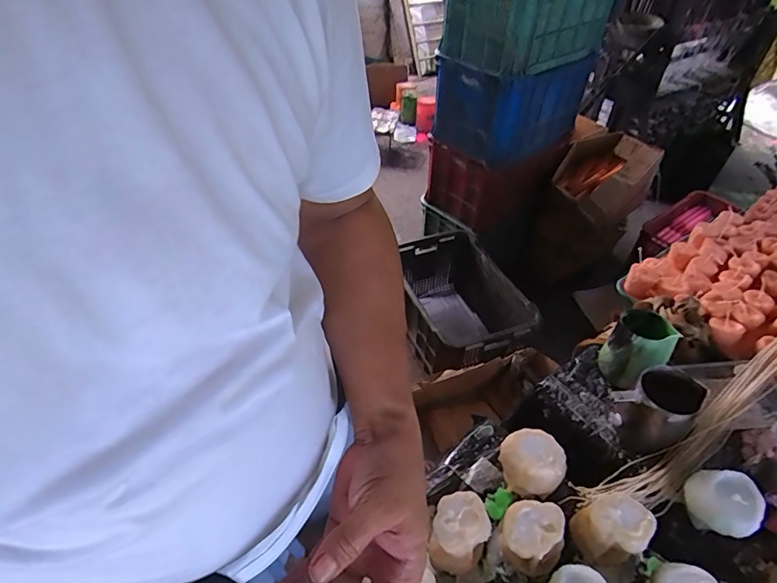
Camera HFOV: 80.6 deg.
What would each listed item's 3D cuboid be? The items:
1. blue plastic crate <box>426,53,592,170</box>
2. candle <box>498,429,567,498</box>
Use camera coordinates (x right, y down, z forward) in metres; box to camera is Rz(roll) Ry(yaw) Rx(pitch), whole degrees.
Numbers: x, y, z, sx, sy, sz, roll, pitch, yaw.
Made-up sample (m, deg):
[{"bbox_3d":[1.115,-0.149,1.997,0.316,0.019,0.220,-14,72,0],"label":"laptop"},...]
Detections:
[{"bbox_3d":[0.439,-0.742,1.741,0.393,0.268,0.519,35,53,29],"label":"blue plastic crate"},{"bbox_3d":[0.191,0.237,0.623,0.084,0.087,0.072,32,52,27],"label":"candle"}]

